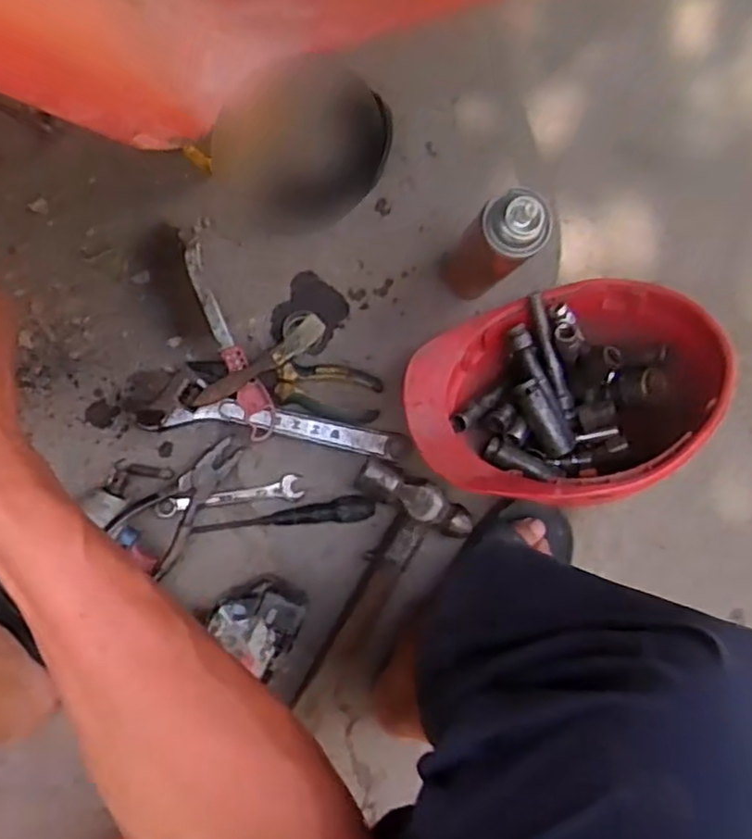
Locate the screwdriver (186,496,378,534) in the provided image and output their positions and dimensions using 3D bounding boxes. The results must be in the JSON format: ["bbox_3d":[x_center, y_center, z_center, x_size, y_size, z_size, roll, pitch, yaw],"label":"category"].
[{"bbox_3d":[-0.092,0.100,0.709,0.179,0.021,0.025,-8,90,-7],"label":"screwdriver"}]

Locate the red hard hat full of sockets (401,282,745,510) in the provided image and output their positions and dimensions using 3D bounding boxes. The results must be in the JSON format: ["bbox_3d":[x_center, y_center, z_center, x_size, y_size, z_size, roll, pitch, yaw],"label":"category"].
[{"bbox_3d":[0.178,-0.001,0.673,0.281,0.128,0.223,-21,55,-3],"label":"red hard hat full of sockets"}]

